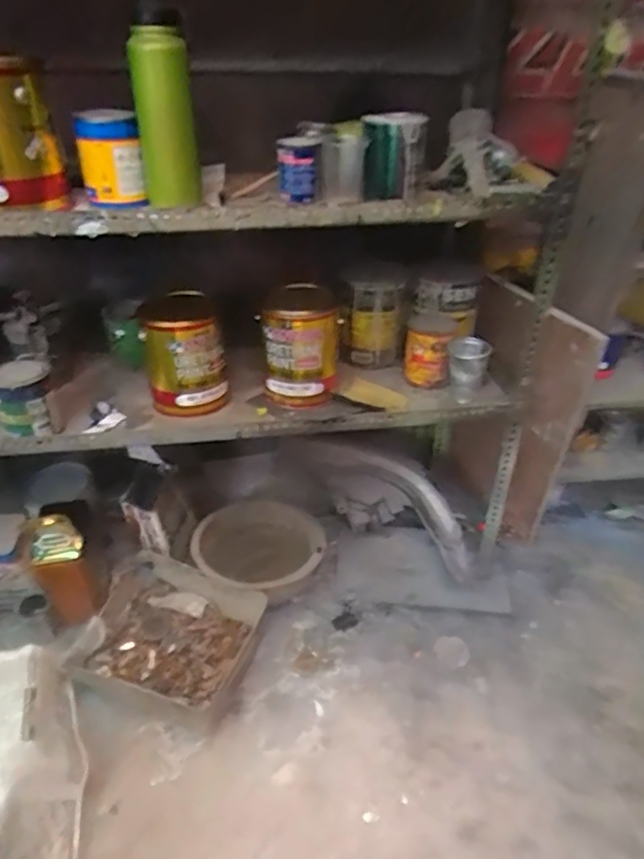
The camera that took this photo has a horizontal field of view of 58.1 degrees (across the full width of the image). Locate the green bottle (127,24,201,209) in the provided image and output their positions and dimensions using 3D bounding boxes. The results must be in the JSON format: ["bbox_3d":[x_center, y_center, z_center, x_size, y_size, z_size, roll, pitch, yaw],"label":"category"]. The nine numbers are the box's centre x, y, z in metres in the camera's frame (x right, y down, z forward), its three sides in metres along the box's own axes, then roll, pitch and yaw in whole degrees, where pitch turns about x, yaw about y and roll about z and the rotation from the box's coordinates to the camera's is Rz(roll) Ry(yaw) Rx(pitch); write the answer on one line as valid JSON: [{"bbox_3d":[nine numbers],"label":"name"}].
[{"bbox_3d":[-0.231,-0.452,0.862,0.086,0.232,0.066,-7,34,-13],"label":"green bottle"}]

